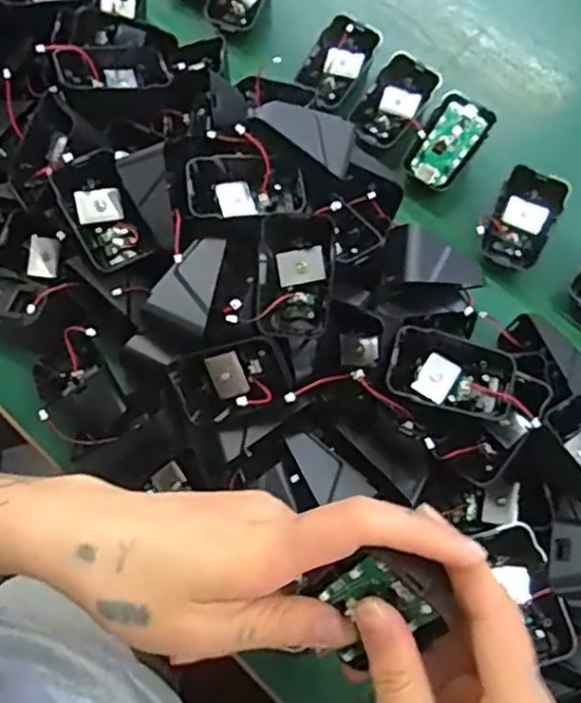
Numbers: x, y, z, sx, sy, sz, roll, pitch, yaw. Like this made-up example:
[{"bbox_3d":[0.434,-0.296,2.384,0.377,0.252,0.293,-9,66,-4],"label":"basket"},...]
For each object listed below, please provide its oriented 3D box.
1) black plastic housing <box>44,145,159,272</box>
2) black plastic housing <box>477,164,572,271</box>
[{"bbox_3d":[-0.118,-0.087,0.414,0.042,0.029,0.068,-22,111,-7],"label":"black plastic housing"},{"bbox_3d":[0.162,-0.094,0.467,0.046,0.017,0.068,26,99,7],"label":"black plastic housing"}]

